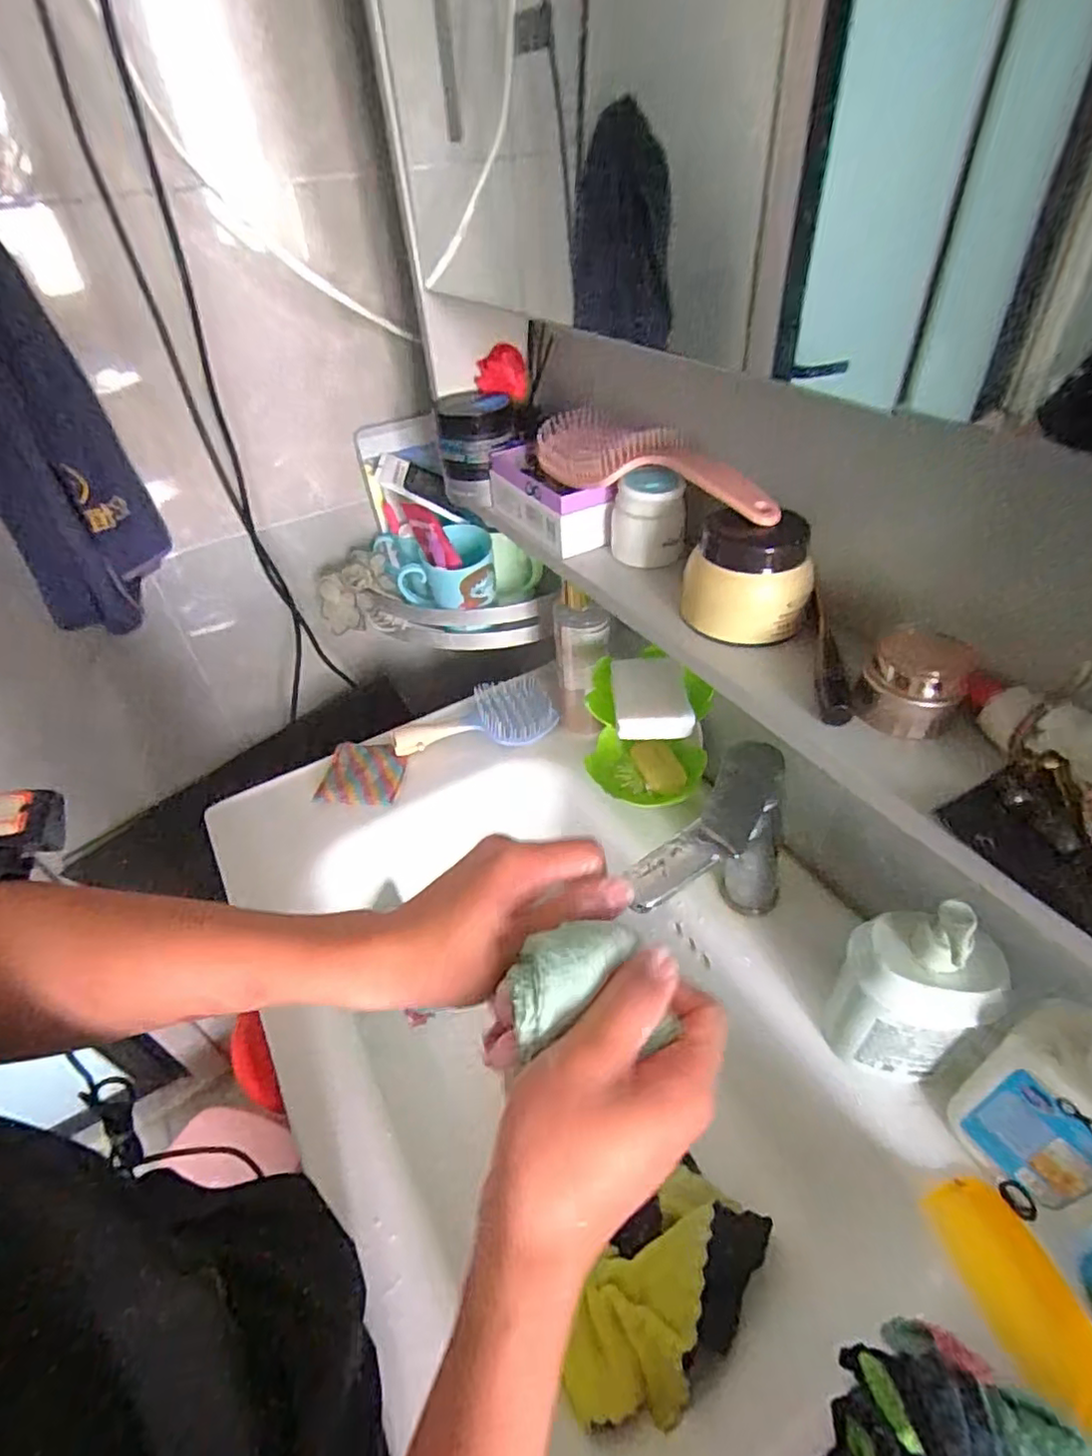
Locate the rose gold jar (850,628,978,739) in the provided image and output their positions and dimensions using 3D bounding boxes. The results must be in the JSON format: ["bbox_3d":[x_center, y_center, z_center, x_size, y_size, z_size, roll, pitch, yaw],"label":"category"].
[{"bbox_3d":[0.196,-0.023,0.345,0.047,0.040,0.046,-3,42,2],"label":"rose gold jar"}]

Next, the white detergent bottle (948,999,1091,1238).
[{"bbox_3d":[0.298,0.221,0.373,0.049,0.157,0.089,-21,45,-18],"label":"white detergent bottle"}]

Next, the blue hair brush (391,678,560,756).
[{"bbox_3d":[-0.084,-0.014,0.755,0.181,0.032,0.096,-9,42,-5],"label":"blue hair brush"}]

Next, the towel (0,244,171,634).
[{"bbox_3d":[-0.462,-0.264,0.583,0.130,0.348,0.075,-30,48,-25],"label":"towel"}]

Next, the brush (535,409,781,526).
[{"bbox_3d":[0.071,-0.189,0.467,0.059,0.037,0.232,-27,46,-23],"label":"brush"}]

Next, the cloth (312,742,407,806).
[{"bbox_3d":[-0.201,0.054,0.712,0.085,0.020,0.080,4,43,9],"label":"cloth"}]

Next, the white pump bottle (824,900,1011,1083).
[{"bbox_3d":[0.239,0.175,0.425,0.084,0.165,0.056,21,48,26],"label":"white pump bottle"}]

